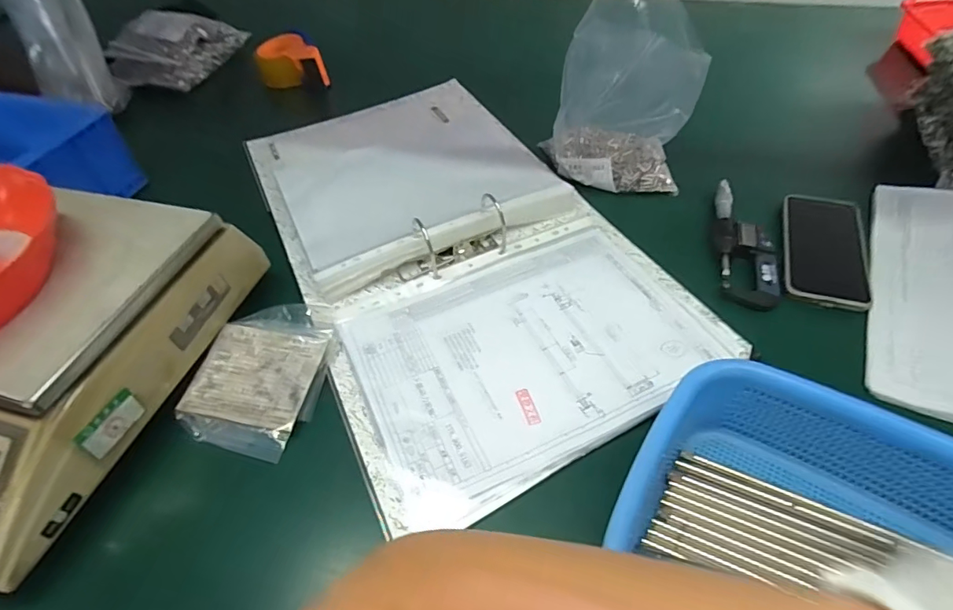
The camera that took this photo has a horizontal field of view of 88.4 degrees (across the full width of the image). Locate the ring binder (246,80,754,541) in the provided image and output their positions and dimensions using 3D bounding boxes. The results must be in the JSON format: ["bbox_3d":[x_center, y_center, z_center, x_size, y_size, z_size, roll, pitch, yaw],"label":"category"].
[{"bbox_3d":[-0.039,-0.095,0.569,0.349,0.038,0.608,-23,52,-14],"label":"ring binder"}]

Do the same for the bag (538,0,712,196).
[{"bbox_3d":[0.171,-0.246,0.576,0.166,0.178,0.105,21,55,21],"label":"bag"}]

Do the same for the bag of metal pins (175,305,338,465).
[{"bbox_3d":[-0.199,0.060,0.456,0.117,0.016,0.144,8,51,12],"label":"bag of metal pins"}]

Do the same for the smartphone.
[{"bbox_3d":[0.366,-0.059,0.513,0.079,0.016,0.152,13,52,16],"label":"smartphone"}]

